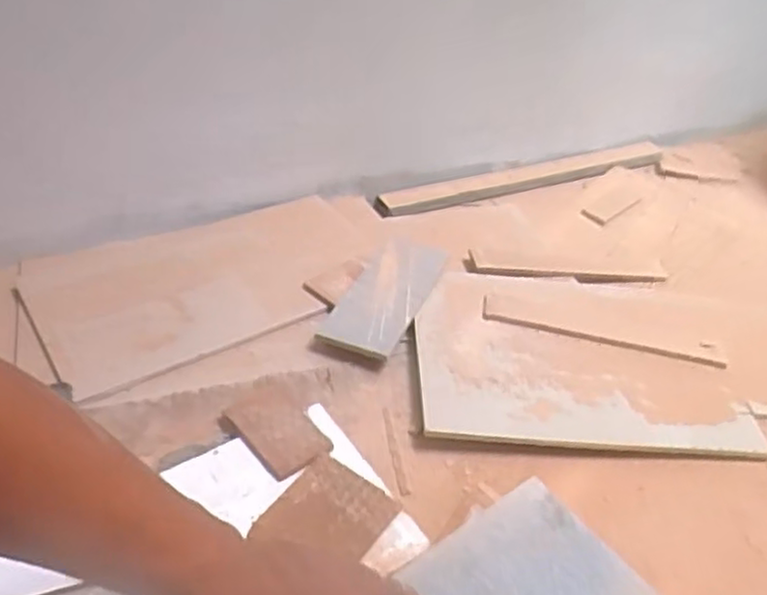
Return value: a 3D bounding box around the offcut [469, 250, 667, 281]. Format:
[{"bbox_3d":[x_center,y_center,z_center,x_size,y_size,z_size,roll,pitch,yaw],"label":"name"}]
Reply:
[{"bbox_3d":[0.225,-0.037,0.871,0.243,0.011,0.047,2,38,-13],"label":"offcut"}]

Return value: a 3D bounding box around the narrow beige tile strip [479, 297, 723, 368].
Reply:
[{"bbox_3d":[0.229,0.034,0.763,0.247,0.010,0.044,12,35,6],"label":"narrow beige tile strip"}]

